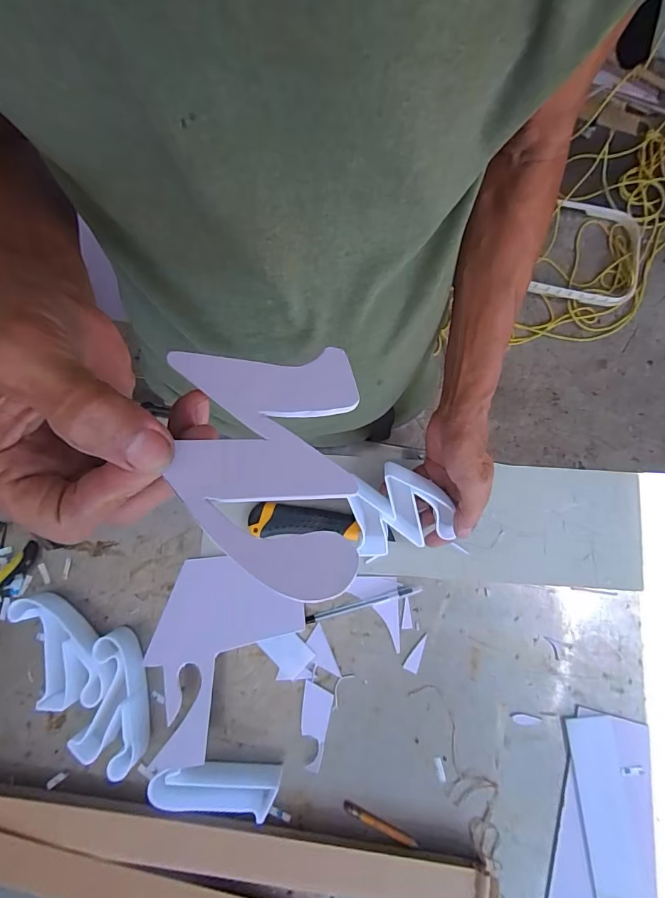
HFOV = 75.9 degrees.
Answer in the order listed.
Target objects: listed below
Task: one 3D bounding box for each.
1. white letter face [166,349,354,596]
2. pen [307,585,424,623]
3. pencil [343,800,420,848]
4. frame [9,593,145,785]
[{"bbox_3d":[-0.026,0.006,0.172,0.073,0.006,0.104,-3,67,-8],"label":"white letter face"},{"bbox_3d":[0.036,0.179,0.491,0.136,0.007,0.011,-15,80,-4],"label":"pen"},{"bbox_3d":[0.051,0.405,0.458,0.086,0.004,0.011,26,80,4],"label":"pencil"},{"bbox_3d":[-0.266,0.242,0.464,0.098,0.039,0.211,-42,83,-8],"label":"frame"}]

